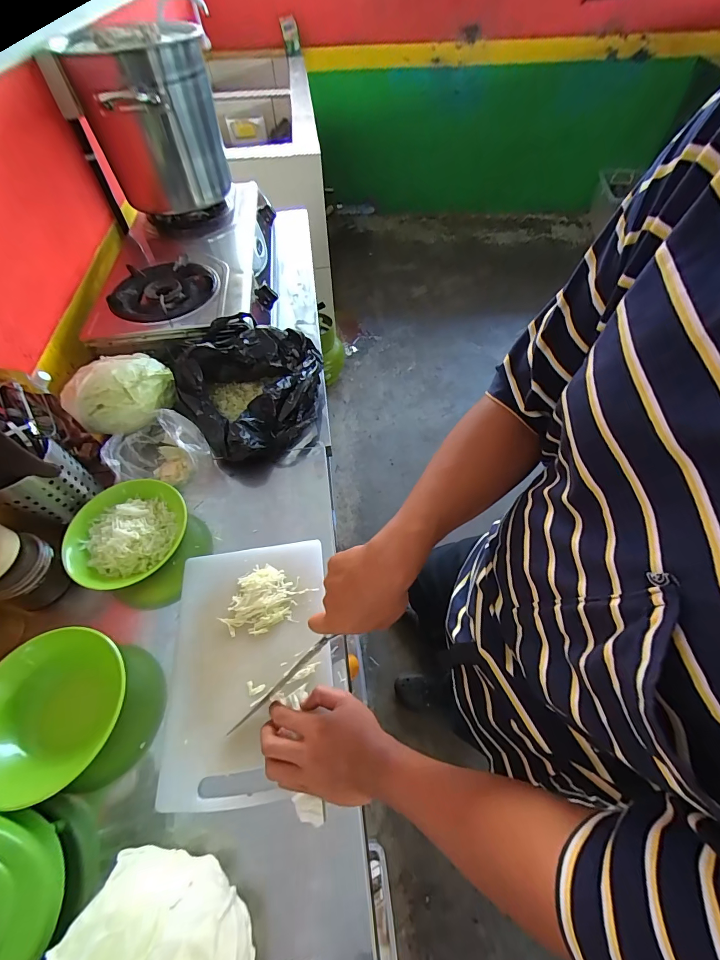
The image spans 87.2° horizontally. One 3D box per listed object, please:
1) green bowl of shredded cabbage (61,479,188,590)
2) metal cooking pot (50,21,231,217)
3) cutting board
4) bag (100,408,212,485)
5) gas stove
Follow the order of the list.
[{"bbox_3d":[-0.345,0.079,0.573,0.143,0.067,0.162,37,65,23],"label":"green bowl of shredded cabbage"},{"bbox_3d":[-0.431,-0.740,0.821,0.251,0.309,0.232,-22,58,-12],"label":"metal cooking pot"},{"bbox_3d":[-0.146,0.230,0.498,0.204,0.020,0.301,-7,56,-3],"label":"cutting board"},{"bbox_3d":[-0.336,-0.048,0.630,0.141,0.089,0.123,-31,61,-17],"label":"bag"},{"bbox_3d":[-0.397,-0.511,0.908,0.361,0.136,0.593,-7,56,-3],"label":"gas stove"}]

